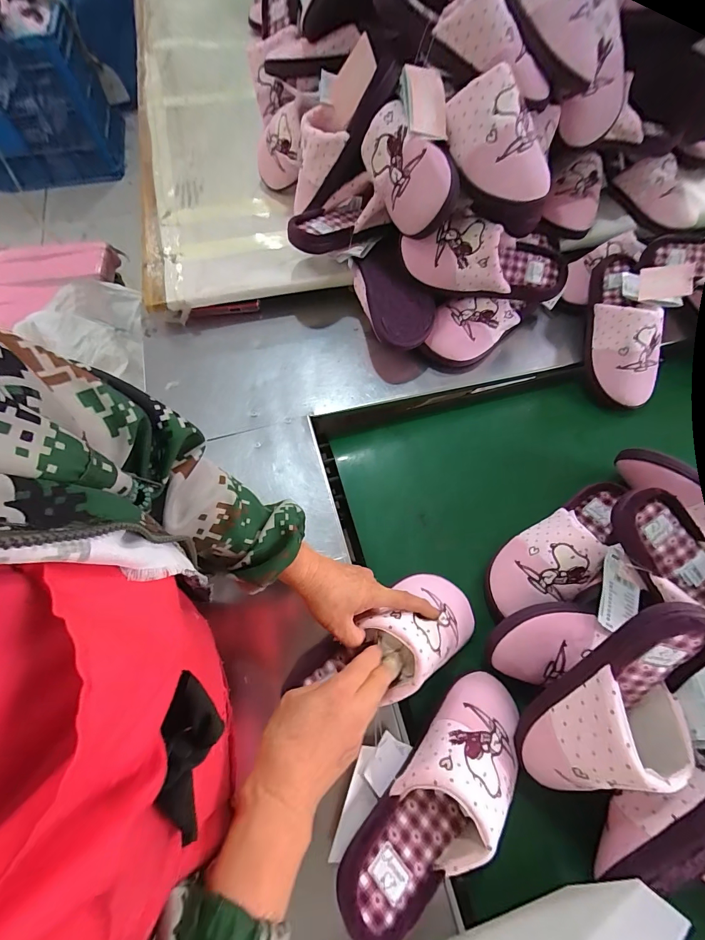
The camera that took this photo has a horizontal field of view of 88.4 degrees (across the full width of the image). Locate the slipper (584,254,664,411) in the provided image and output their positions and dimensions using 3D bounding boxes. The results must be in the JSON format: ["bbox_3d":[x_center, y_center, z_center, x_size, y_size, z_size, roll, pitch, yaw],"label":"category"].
[{"bbox_3d":[0.404,-0.209,0.538,0.086,0.087,0.227,-7,88,-4],"label":"slipper"}]

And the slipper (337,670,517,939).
[{"bbox_3d":[0.086,0.306,0.341,0.087,0.072,0.238,38,71,13],"label":"slipper"}]

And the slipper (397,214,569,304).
[{"bbox_3d":[0.181,-0.293,0.502,0.226,0.083,0.077,5,67,1],"label":"slipper"}]

